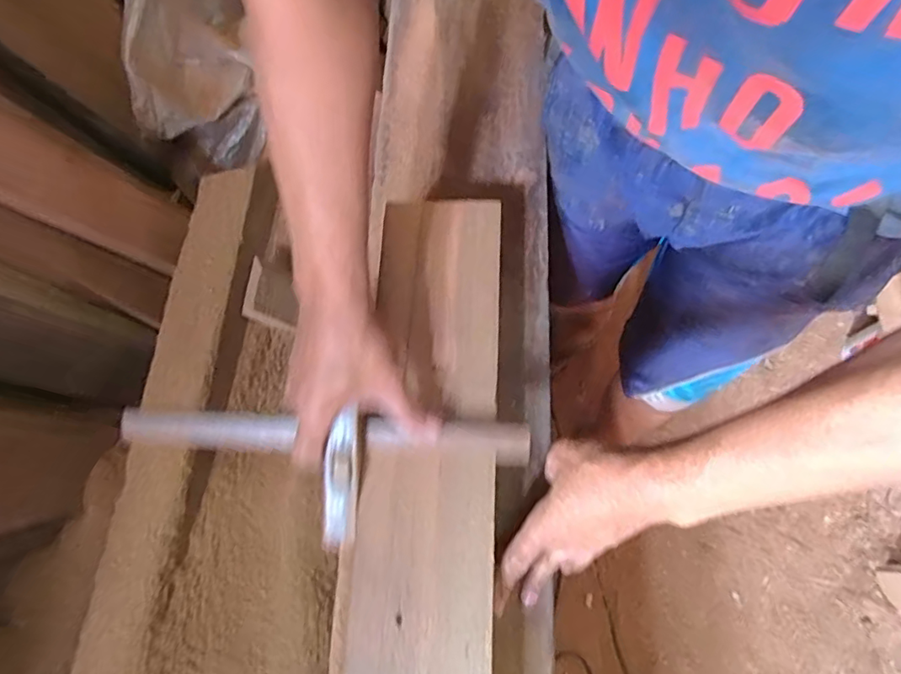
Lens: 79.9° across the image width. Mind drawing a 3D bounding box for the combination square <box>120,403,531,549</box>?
[{"bbox_3d":[-0.109,0.114,0.442,0.339,0.042,0.100,3,73,3],"label":"combination square"}]

